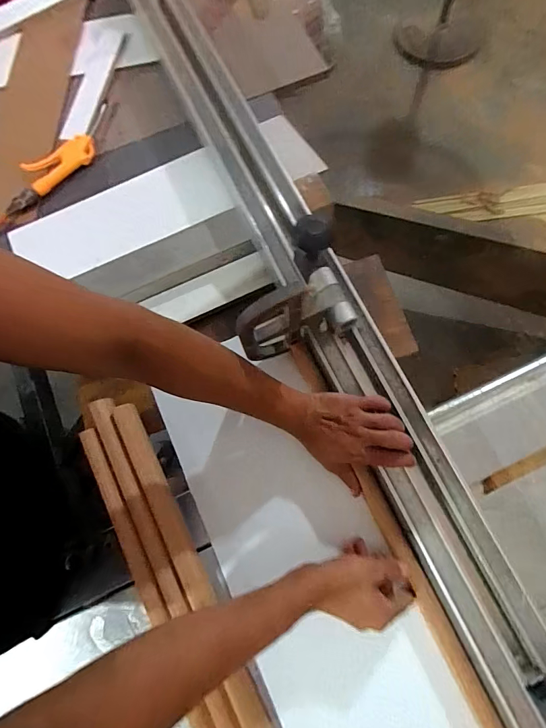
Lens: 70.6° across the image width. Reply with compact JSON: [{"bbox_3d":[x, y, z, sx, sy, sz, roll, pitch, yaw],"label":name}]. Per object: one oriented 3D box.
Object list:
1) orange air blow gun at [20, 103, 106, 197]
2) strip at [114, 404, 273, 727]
[{"bbox_3d":[-0.364,-0.392,0.700,0.199,0.026,0.083,-44,77,-10],"label":"orange air blow gun"},{"bbox_3d":[-0.081,0.303,0.474,0.033,0.029,0.555,-27,75,-6],"label":"strip"}]

